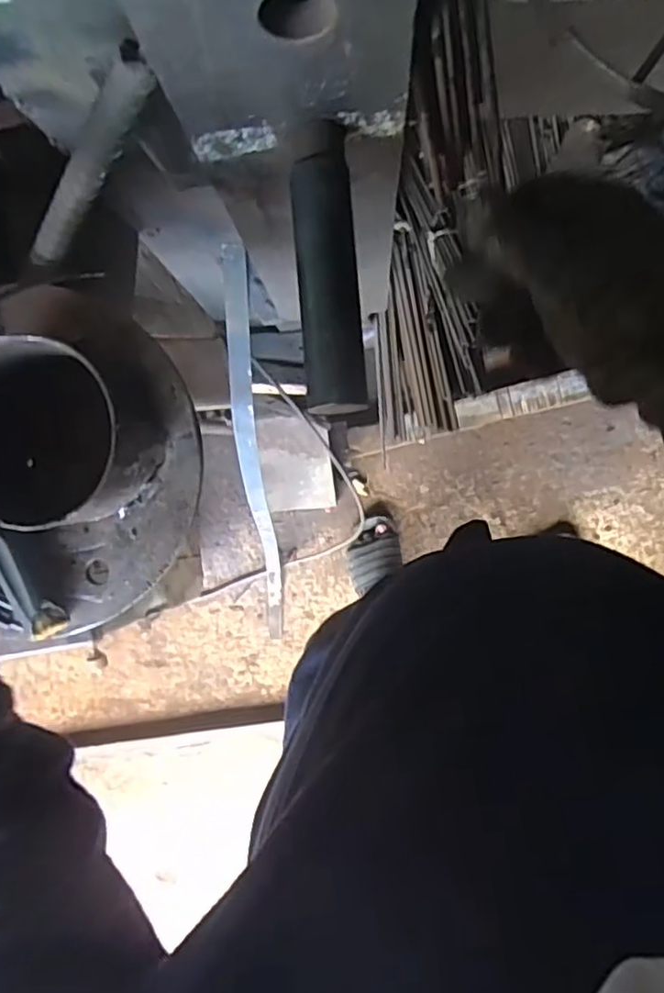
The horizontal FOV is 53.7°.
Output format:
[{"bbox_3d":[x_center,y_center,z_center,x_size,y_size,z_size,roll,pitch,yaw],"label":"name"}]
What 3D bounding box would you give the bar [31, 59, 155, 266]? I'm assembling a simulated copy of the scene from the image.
[{"bbox_3d":[-0.145,-0.186,0.383,0.017,0.190,0.019,-15,89,-38],"label":"bar"}]

